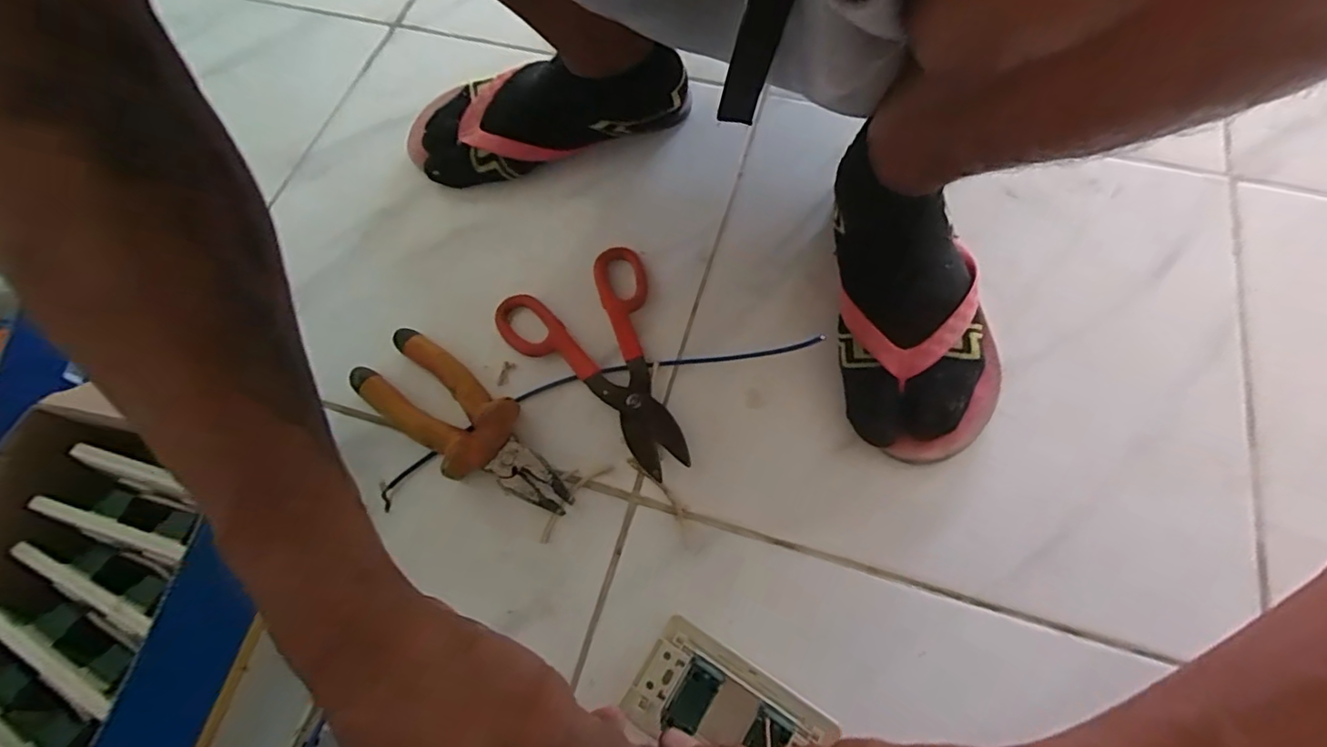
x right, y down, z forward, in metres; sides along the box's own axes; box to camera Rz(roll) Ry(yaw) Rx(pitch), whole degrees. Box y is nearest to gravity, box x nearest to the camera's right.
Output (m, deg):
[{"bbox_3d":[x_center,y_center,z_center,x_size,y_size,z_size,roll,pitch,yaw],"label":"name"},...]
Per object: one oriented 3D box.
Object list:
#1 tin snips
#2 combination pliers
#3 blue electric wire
[{"bbox_3d":[-0.041,-0.007,0.433,0.120,0.015,0.184,-27,69,-8],"label":"tin snips"},{"bbox_3d":[-0.144,0.038,0.419,0.186,0.030,0.063,37,74,16],"label":"combination pliers"},{"bbox_3d":[-0.047,0.014,0.429,0.336,0.013,0.051,-21,68,-6],"label":"blue electric wire"}]

